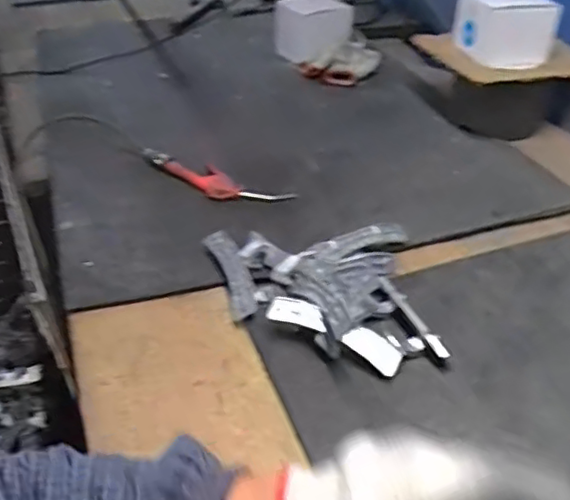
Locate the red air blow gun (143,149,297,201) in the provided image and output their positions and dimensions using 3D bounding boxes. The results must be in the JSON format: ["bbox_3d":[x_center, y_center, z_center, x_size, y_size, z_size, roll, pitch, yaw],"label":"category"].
[{"bbox_3d":[-0.133,-0.121,1.066,0.302,0.026,0.070,19,40,24],"label":"red air blow gun"}]

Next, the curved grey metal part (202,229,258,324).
[{"bbox_3d":[-0.069,0.027,0.847,0.040,0.029,0.160,-11,37,-14],"label":"curved grey metal part"}]

